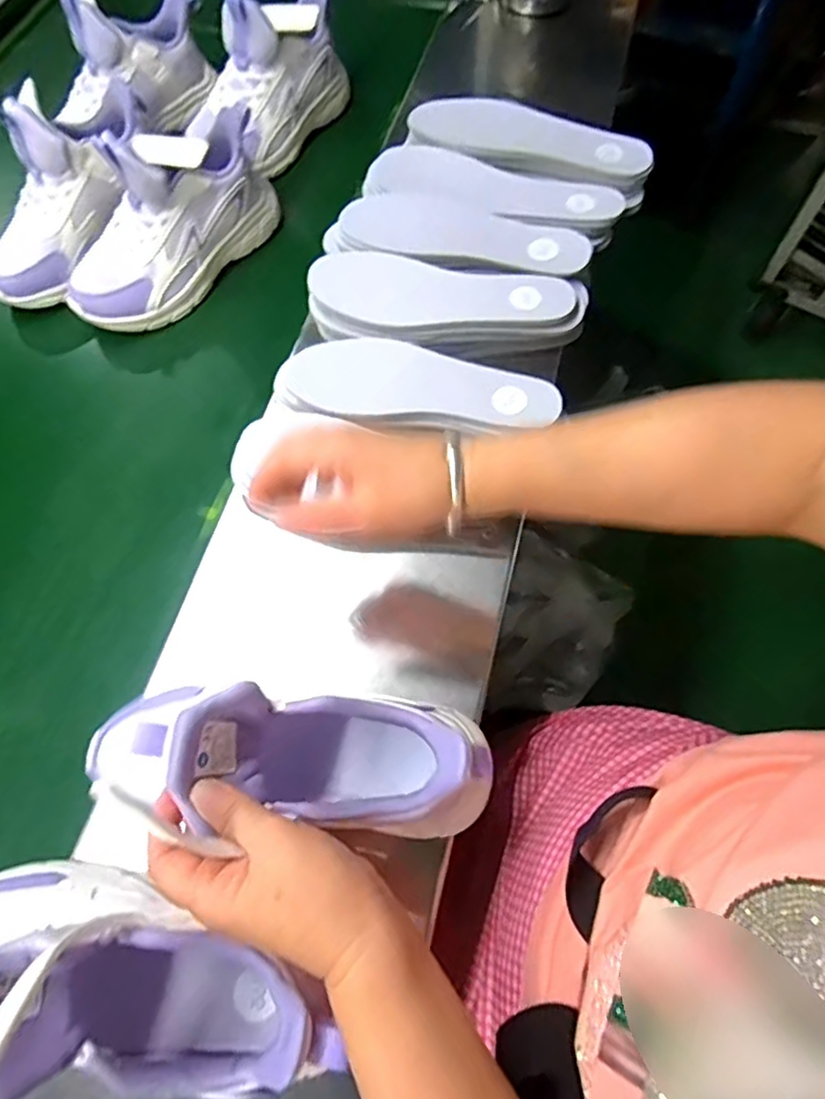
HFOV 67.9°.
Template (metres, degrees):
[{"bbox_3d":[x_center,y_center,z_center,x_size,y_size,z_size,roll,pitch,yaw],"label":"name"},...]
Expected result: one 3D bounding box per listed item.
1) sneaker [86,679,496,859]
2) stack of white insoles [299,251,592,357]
[{"bbox_3d":[-0.081,0.122,0.346,0.228,0.119,0.078,5,68,2],"label":"sneaker"},{"bbox_3d":[0.029,-0.207,0.517,0.232,0.034,0.068,6,68,2],"label":"stack of white insoles"}]

